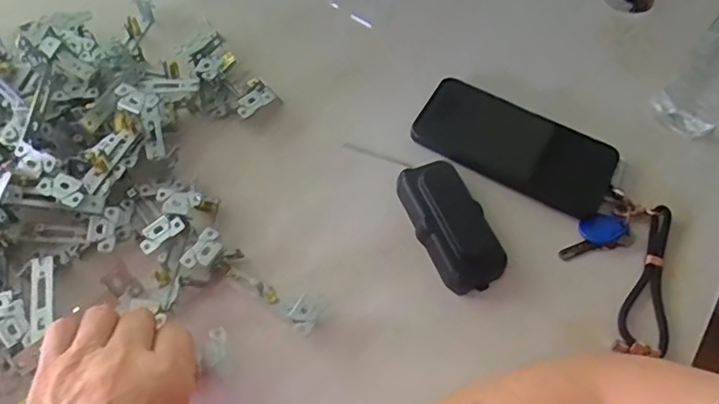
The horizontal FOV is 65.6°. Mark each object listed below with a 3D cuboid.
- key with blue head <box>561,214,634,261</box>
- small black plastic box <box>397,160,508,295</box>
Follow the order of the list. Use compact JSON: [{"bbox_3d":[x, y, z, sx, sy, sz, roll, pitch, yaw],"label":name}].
[{"bbox_3d":[0.185,0.023,0.440,0.062,0.010,0.031,-11,62,-10],"label":"key with blue head"},{"bbox_3d":[0.072,0.015,0.433,0.051,0.024,0.106,-19,64,-14],"label":"small black plastic box"}]

